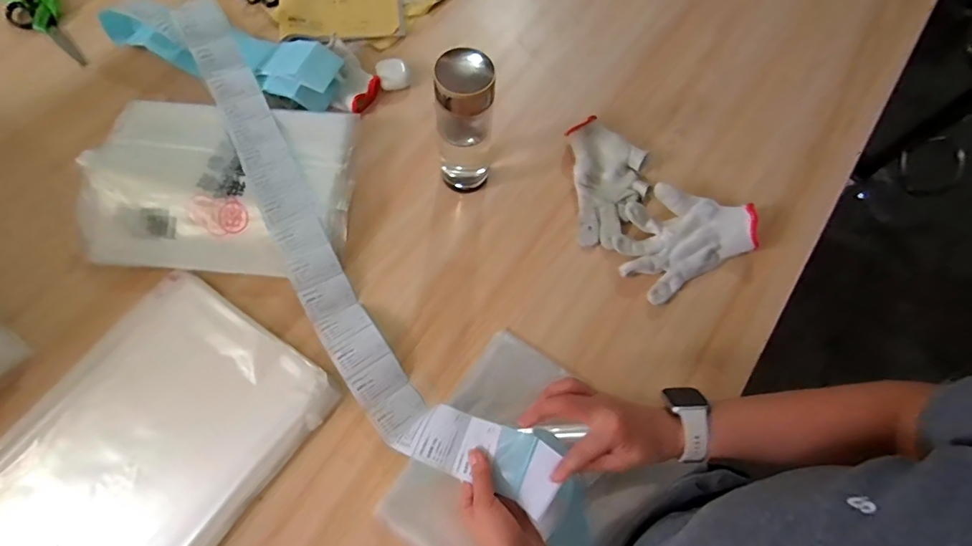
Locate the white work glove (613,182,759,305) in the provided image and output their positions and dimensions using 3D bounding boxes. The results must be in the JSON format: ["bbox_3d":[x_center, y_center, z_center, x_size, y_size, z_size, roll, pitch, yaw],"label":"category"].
[{"bbox_3d":[0.254,-0.053,0.589,0.180,0.032,0.124,-28,76,-11],"label":"white work glove"}]

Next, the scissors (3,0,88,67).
[{"bbox_3d":[-0.658,-0.376,0.674,0.182,0.024,0.068,43,76,11],"label":"scissors"}]

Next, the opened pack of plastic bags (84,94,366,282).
[{"bbox_3d":[-0.342,-0.113,0.579,0.324,0.025,0.230,-1,72,-3],"label":"opened pack of plastic bags"}]

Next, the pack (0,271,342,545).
[{"bbox_3d":[-0.376,0.198,0.478,0.263,0.027,0.364,34,74,8],"label":"pack"}]

